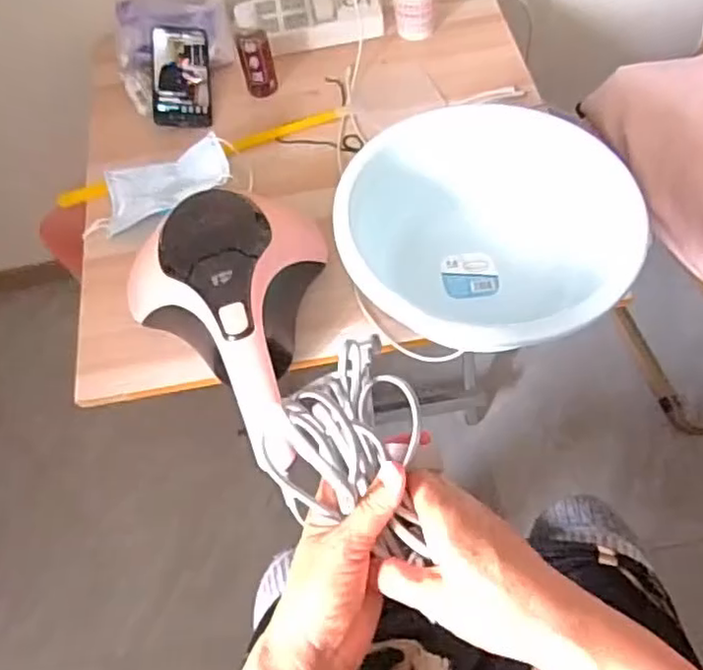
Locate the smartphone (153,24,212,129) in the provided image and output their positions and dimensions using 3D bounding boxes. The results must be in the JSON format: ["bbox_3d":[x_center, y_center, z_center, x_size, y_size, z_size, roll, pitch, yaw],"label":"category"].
[{"bbox_3d":[-0.231,-0.351,0.882,0.075,0.013,0.162,-1,69,-15],"label":"smartphone"}]

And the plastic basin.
[{"bbox_3d":[0.131,-0.085,0.661,0.269,0.130,0.261,-1,62,3],"label":"plastic basin"}]

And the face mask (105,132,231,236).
[{"bbox_3d":[-0.219,-0.176,0.764,0.155,0.058,0.087,-14,62,-4],"label":"face mask"}]

